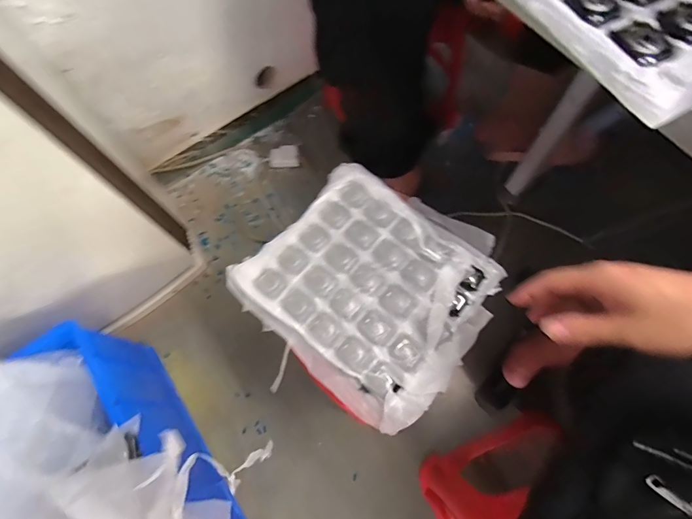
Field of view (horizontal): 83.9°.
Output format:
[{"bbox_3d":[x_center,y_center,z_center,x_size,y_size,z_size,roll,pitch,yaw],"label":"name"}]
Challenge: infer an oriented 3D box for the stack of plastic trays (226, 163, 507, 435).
[{"bbox_3d":[0.034,0.036,0.577,0.337,0.040,0.295,40,76,15],"label":"stack of plastic trays"}]

